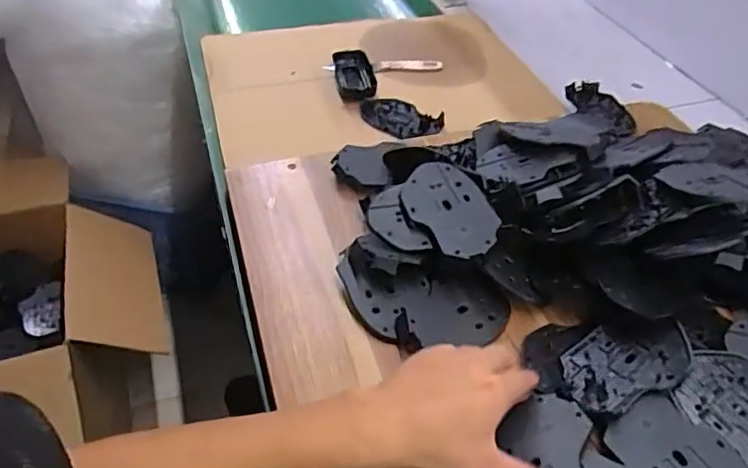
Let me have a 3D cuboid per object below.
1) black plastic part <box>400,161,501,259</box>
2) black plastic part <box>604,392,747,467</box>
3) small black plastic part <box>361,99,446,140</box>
[{"bbox_3d":[0.074,-0.025,0.557,0.073,0.008,0.104,-32,62,-19],"label":"black plastic part"},{"bbox_3d":[0.225,0.166,0.432,0.077,0.009,0.094,-21,49,-22],"label":"black plastic part"},{"bbox_3d":[0.037,-0.157,0.805,0.111,0.018,0.065,4,44,2],"label":"small black plastic part"}]

